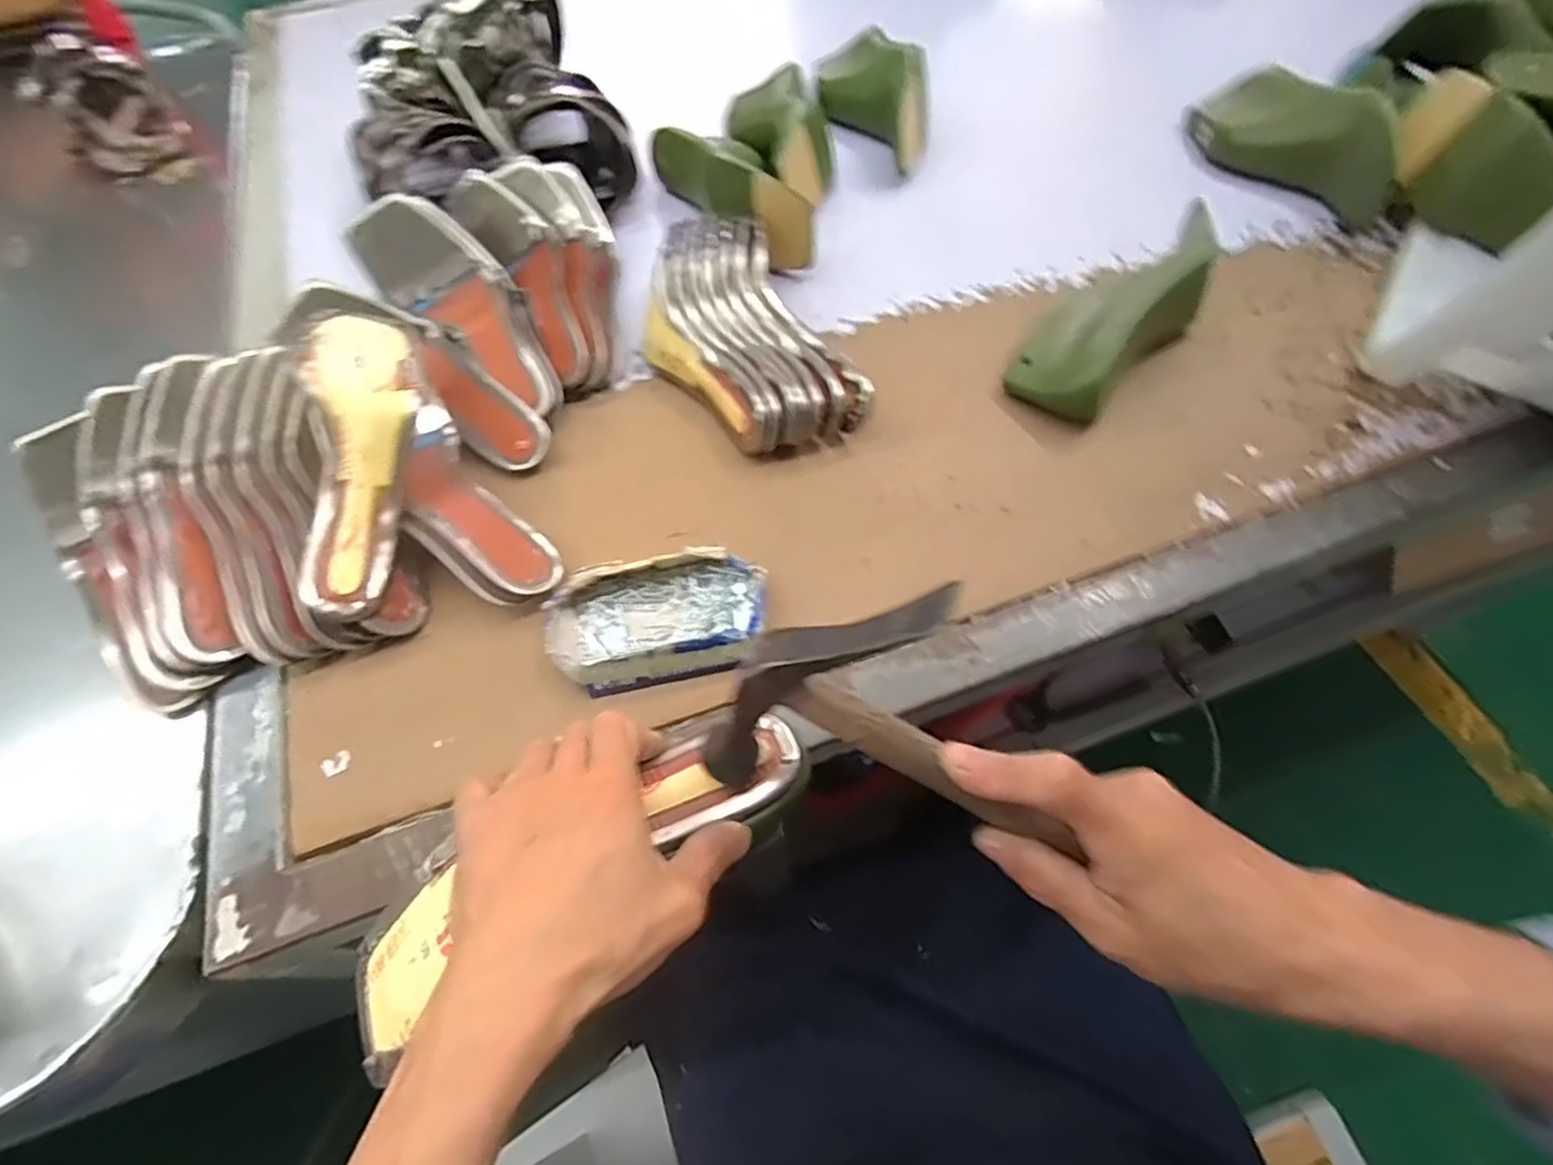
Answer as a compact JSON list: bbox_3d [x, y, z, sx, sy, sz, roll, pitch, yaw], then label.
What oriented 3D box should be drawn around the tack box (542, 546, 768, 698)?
[{"bbox_3d":[-0.074,0.022,0.438,0.134,0.033,0.083,-8,62,-2],"label":"tack box"}]

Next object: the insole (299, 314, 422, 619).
[{"bbox_3d":[-0.269,-0.087,0.445,0.072,0.056,0.221,-3,78,0],"label":"insole"}]

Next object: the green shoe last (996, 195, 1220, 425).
[{"bbox_3d":[0.267,-0.209,0.531,0.193,0.083,0.072,-41,68,-18],"label":"green shoe last"}]

